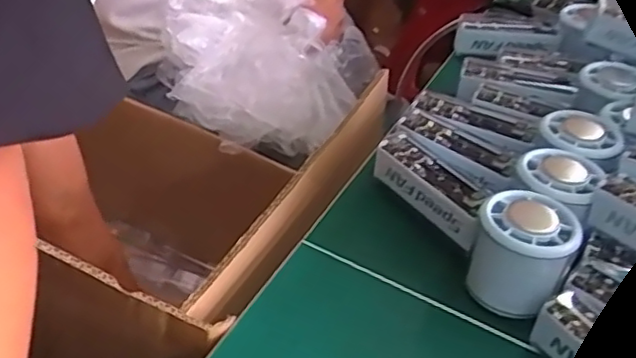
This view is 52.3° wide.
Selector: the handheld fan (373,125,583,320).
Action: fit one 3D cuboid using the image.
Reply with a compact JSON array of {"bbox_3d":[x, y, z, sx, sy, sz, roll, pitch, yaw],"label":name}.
[{"bbox_3d":[0.100,0.024,0.425,0.053,0.068,0.167,-14,41,-27],"label":"handheld fan"}]

